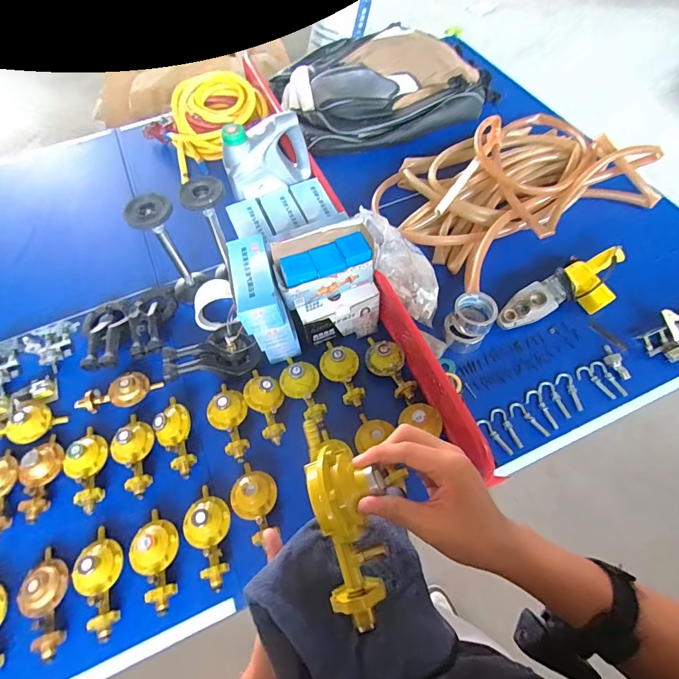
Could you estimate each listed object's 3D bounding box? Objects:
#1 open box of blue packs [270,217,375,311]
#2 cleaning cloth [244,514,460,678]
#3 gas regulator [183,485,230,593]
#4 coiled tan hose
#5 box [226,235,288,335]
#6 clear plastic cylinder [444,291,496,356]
[{"bbox_3d":[-0.029,-0.161,0.824,0.201,0.139,0.086,-19,58,-7],"label":"open box of blue packs"},{"bbox_3d":[0.011,0.242,0.355,0.148,0.053,0.156,-23,61,-9],"label":"cleaning cloth"},{"bbox_3d":[-0.233,0.348,0.722,0.080,0.060,0.170,-18,60,-7],"label":"gas regulator"},{"bbox_3d":[0.451,-0.425,1.080,0.630,0.091,0.439,-29,62,-13],"label":"coiled tan hose"},{"bbox_3d":[-0.168,-0.114,0.802,0.078,0.066,0.187,-16,58,-4],"label":"box"},{"bbox_3d":[0.289,-0.039,0.895,0.088,0.088,0.112,34,67,21],"label":"clear plastic cylinder"}]

